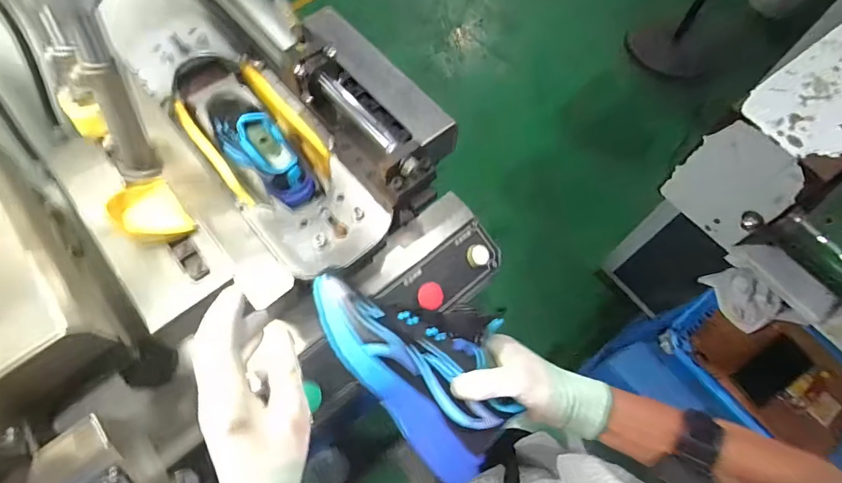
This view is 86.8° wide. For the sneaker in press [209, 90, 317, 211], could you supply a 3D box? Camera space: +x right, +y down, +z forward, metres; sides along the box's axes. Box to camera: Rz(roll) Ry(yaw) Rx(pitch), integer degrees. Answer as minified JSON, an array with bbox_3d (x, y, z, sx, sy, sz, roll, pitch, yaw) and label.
[{"bbox_3d":[-0.272,-0.164,0.726,0.231,0.116,0.071,42,70,16],"label":"sneaker in press"}]

